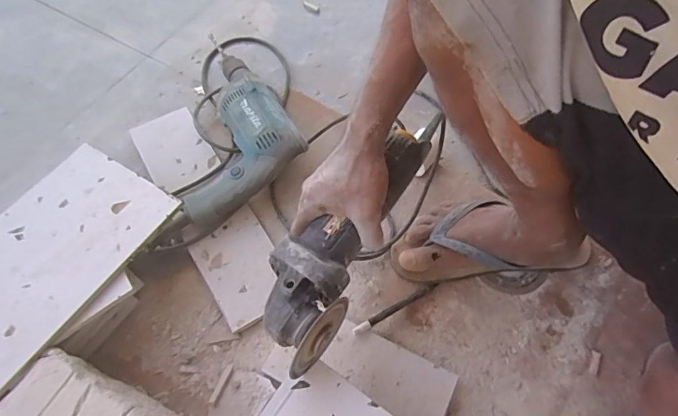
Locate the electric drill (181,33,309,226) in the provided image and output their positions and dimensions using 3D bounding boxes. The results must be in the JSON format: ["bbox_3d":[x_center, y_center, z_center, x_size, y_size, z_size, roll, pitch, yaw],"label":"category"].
[{"bbox_3d":[-0.182,-0.130,0.664,0.193,0.085,0.299,-25,63,-13],"label":"electric drill"}]

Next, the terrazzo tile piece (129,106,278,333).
[{"bbox_3d":[-0.194,-0.007,0.633,0.098,0.021,0.382,-29,64,-15],"label":"terrazzo tile piece"}]

